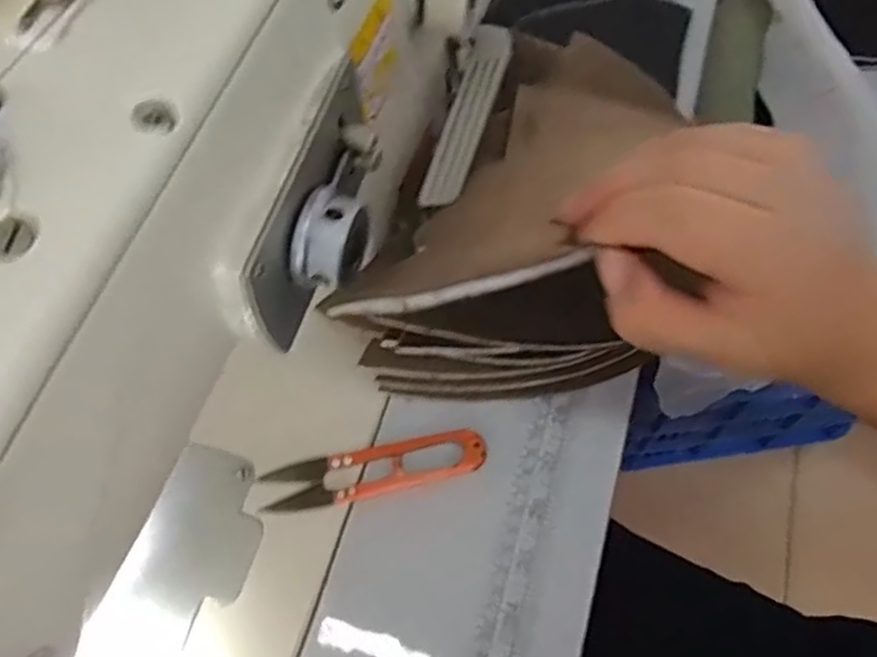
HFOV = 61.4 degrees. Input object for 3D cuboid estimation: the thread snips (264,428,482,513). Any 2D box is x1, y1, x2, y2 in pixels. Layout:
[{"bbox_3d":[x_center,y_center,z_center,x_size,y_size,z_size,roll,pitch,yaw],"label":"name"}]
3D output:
[{"bbox_3d":[-0.032,0.071,0.372,0.111,0.011,0.027,-11,66,-2],"label":"thread snips"}]

